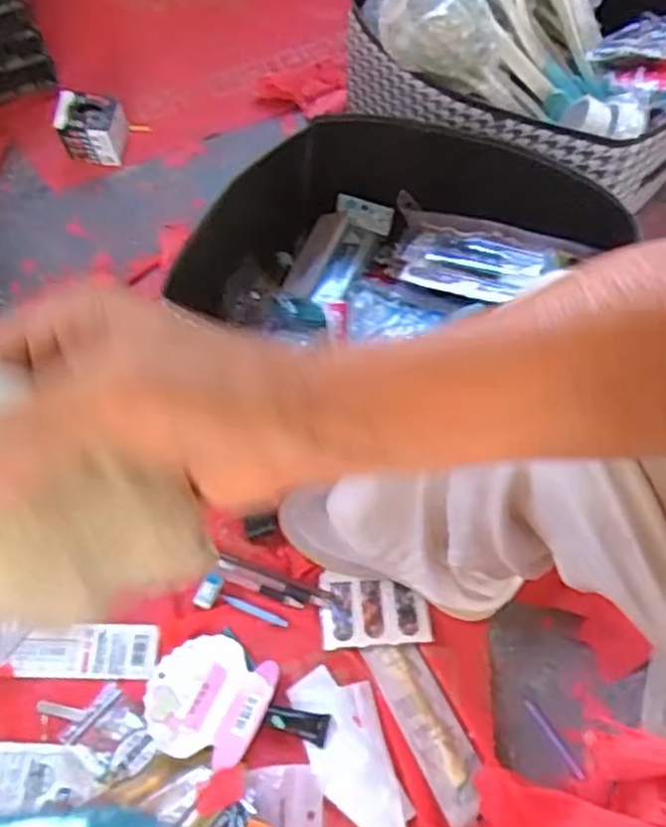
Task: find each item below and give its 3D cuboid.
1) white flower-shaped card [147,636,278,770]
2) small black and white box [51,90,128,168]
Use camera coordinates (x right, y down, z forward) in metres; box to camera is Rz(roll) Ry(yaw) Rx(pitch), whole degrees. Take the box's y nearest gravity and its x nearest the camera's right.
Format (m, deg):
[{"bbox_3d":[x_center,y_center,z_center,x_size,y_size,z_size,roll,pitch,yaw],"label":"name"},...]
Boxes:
[{"bbox_3d":[-0.118,0.266,0.667,0.109,0.006,0.106,19,58,7],"label":"white flower-shaped card"},{"bbox_3d":[-0.336,-0.398,0.982,0.090,0.069,0.078,2,64,2],"label":"small black and white box"}]

